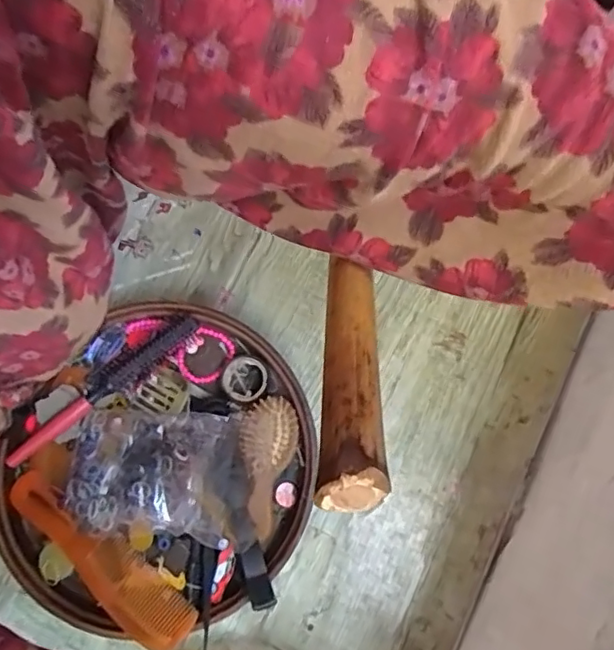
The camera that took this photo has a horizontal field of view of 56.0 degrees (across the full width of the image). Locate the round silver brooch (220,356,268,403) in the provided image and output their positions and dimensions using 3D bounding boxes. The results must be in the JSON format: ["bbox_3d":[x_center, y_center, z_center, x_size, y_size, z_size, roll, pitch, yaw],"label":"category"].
[{"bbox_3d":[-0.062,0.053,0.574,0.044,0.014,0.046,1,75,-2],"label":"round silver brooch"}]

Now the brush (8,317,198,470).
[{"bbox_3d":[-0.193,0.060,0.550,0.207,0.025,0.027,-41,80,-12],"label":"brush"}]

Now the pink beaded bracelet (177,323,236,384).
[{"bbox_3d":[-0.105,0.032,0.594,0.051,0.012,0.059,36,76,8],"label":"pink beaded bracelet"}]

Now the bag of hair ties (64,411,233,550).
[{"bbox_3d":[-0.141,0.134,0.522,0.162,0.053,0.108,6,74,0],"label":"bag of hair ties"}]

